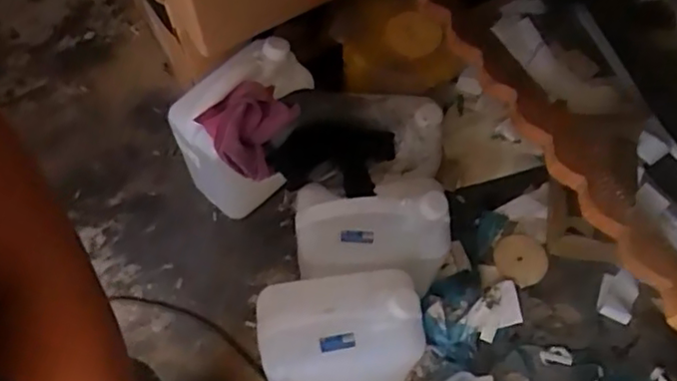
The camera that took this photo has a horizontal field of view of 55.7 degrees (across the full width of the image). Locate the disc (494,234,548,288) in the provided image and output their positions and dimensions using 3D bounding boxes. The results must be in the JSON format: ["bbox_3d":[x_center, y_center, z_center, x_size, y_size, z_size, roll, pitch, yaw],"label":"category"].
[{"bbox_3d":[0.379,0.144,1.338,0.105,0.019,0.116,-11,65,10],"label":"disc"}]

